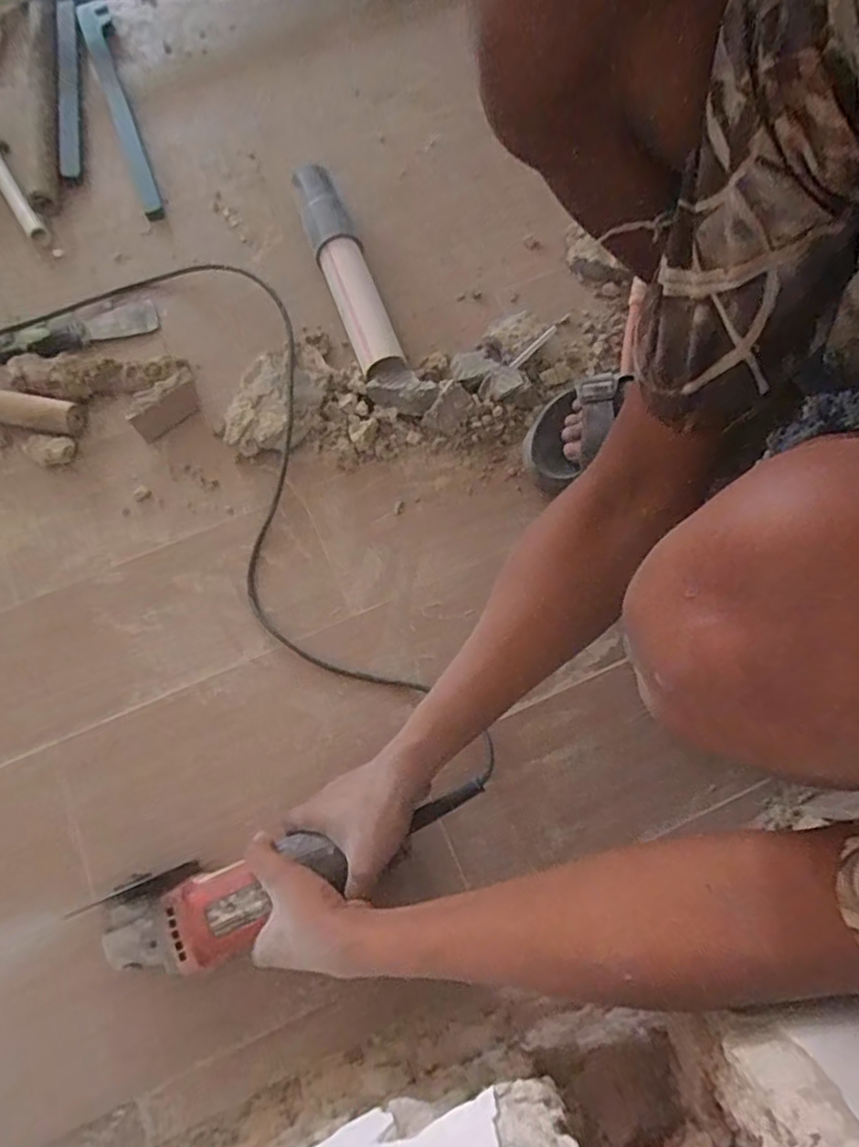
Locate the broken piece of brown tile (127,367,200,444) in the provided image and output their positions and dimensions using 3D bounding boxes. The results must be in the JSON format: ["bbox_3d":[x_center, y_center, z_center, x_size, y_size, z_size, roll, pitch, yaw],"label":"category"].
[{"bbox_3d":[-0.284,-0.183,0.648,0.081,0.025,0.045,-38,77,-11],"label":"broken piece of brown tile"}]

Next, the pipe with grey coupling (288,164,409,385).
[{"bbox_3d":[-0.095,-0.343,0.691,0.057,0.057,0.291,-21,74,-7],"label":"pipe with grey coupling"}]

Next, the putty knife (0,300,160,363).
[{"bbox_3d":[-0.403,-0.275,0.684,0.179,0.030,0.041,-23,74,-7],"label":"putty knife"}]

